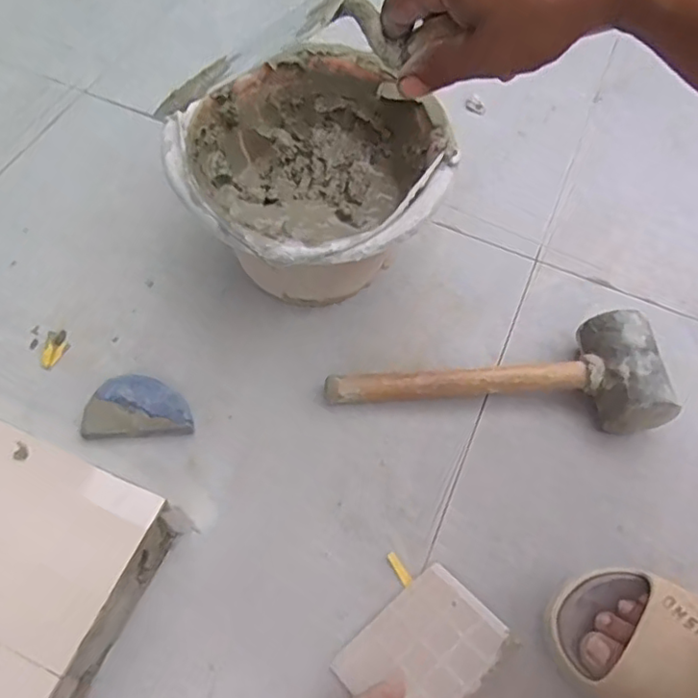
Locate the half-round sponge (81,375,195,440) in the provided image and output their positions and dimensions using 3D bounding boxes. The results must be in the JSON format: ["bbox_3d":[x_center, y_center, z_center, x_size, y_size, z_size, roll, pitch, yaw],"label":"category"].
[{"bbox_3d":[-0.191,0.054,0.562,0.093,0.018,0.056,-3,59,-6],"label":"half-round sponge"}]

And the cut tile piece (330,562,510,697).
[{"bbox_3d":[0.058,0.229,0.465,0.113,0.004,0.087,-39,48,-22],"label":"cut tile piece"}]

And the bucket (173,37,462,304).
[{"bbox_3d":[-0.039,-0.139,0.591,0.221,0.161,0.221,2,59,-3],"label":"bucket"}]

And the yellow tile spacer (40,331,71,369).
[{"bbox_3d":[-0.284,-0.002,0.587,0.017,0.016,0.039,24,60,10],"label":"yellow tile spacer"}]

